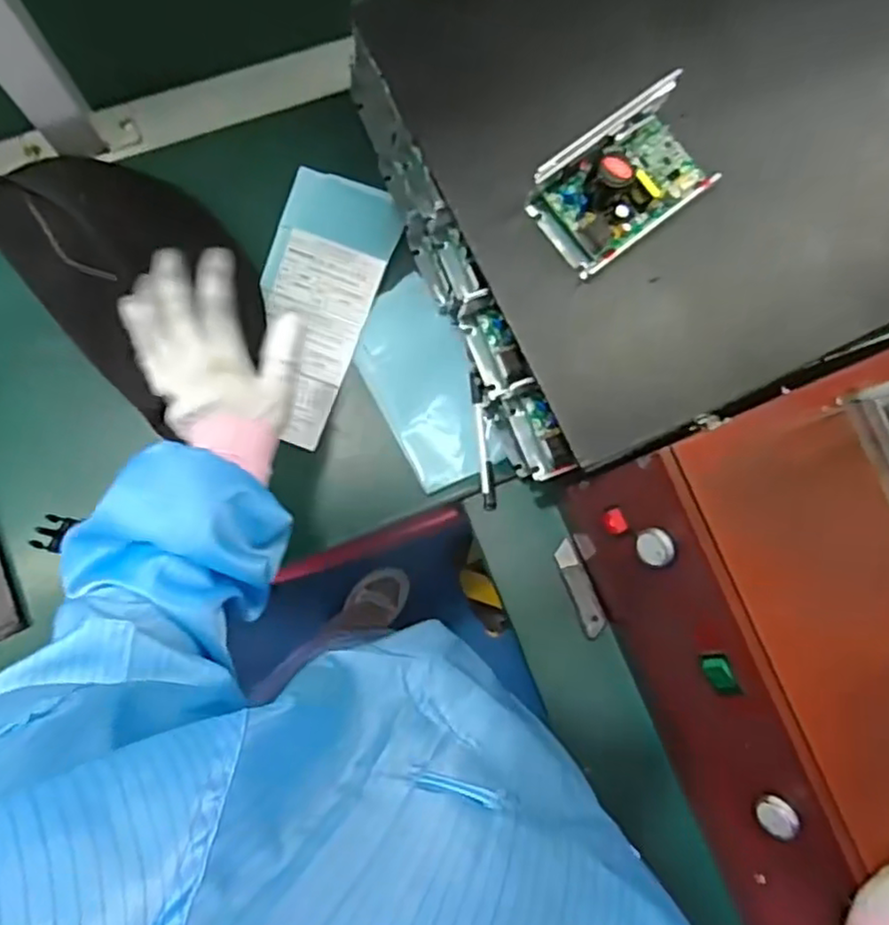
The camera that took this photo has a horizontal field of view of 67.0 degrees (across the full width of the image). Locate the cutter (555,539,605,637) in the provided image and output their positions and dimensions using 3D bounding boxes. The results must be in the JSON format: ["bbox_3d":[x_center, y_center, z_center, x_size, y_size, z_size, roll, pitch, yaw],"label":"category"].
[{"bbox_3d":[0.117,0.109,0.578,0.019,0.004,0.083,-23,81,10],"label":"cutter"}]

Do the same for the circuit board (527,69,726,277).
[{"bbox_3d":[0.130,-0.199,0.468,0.127,0.055,0.077,-37,88,-9],"label":"circuit board"}]

